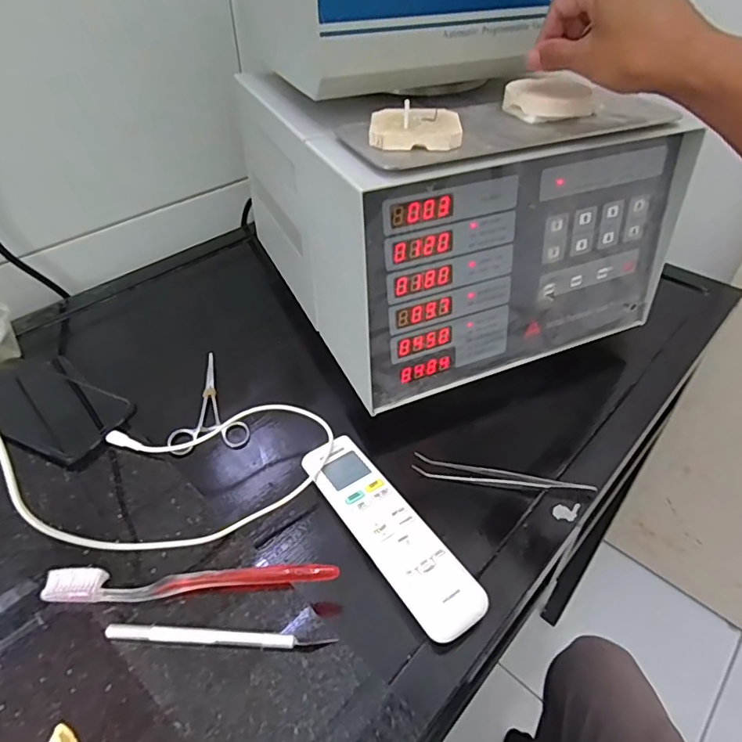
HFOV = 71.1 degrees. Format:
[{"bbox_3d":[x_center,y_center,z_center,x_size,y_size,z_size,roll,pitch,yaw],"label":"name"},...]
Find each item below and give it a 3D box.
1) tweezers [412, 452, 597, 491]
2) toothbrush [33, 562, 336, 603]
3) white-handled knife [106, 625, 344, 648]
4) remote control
[{"bbox_3d":[0.107,0.088,0.429,0.143,0.008,0.018,9,43,9],"label":"tweezers"},{"bbox_3d":[-0.118,0.140,0.345,0.188,0.012,0.022,-1,42,-2],"label":"toothbrush"},{"bbox_3d":[-0.093,0.164,0.321,0.139,0.006,0.009,2,42,2],"label":"white-handled knife"},{"bbox_3d":[0.011,0.112,0.385,0.046,0.014,0.177,-24,47,-25],"label":"remote control"}]

